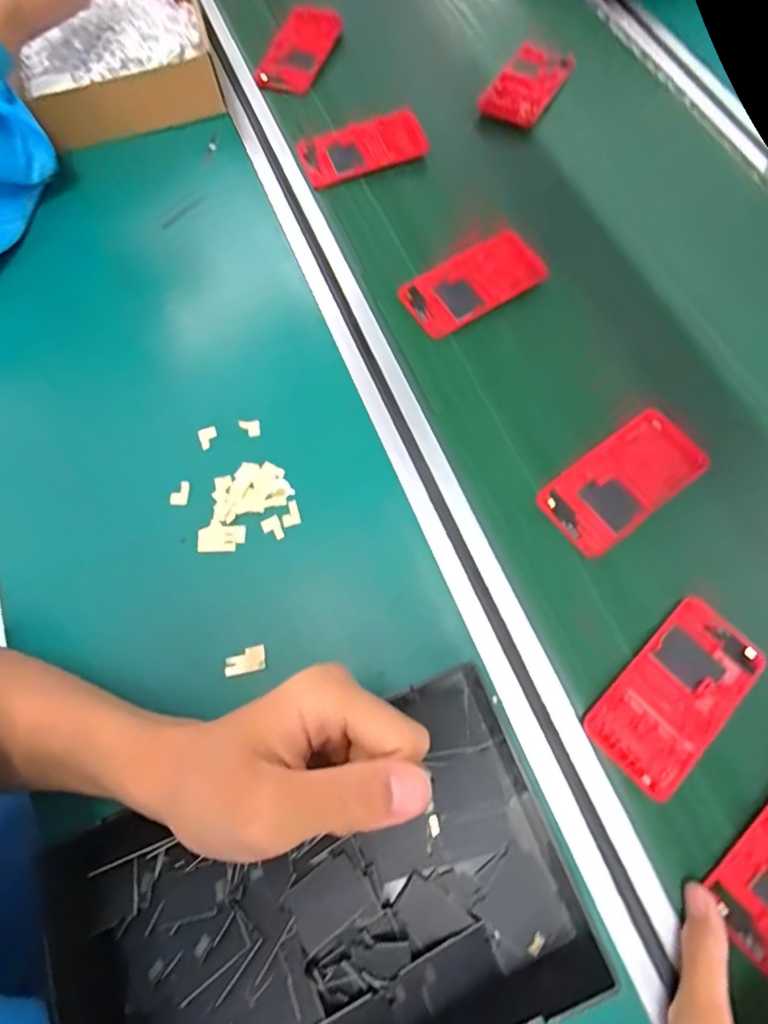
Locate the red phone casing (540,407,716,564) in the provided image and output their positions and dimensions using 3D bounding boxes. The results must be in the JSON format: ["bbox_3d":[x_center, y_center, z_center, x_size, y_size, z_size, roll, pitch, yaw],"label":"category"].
[{"bbox_3d":[0.177,-0.023,0.379,0.121,0.011,0.062,-36,74,-12],"label":"red phone casing"}]

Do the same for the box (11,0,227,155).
[{"bbox_3d":[-0.275,-0.490,0.539,0.188,0.044,0.216,-16,71,-5],"label":"box"}]

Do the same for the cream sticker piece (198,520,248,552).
[{"bbox_3d":[-0.120,0.018,0.379,0.034,0.004,0.023,-1,78,-1],"label":"cream sticker piece"}]

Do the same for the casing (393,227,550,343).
[{"bbox_3d":[0.078,-0.199,0.446,0.126,0.010,0.063,-31,72,-6],"label":"casing"}]

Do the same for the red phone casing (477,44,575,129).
[{"bbox_3d":[0.152,-0.451,0.541,0.062,0.015,0.119,31,73,11],"label":"red phone casing"}]

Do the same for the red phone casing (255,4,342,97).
[{"bbox_3d":[-0.091,-0.513,0.567,0.063,0.014,0.122,21,80,3],"label":"red phone casing"}]

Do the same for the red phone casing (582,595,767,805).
[{"bbox_3d":[0.188,0.114,0.326,0.123,0.006,0.061,-42,75,-13],"label":"red phone casing"}]

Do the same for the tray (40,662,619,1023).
[{"bbox_3d":[-0.036,0.220,0.281,0.276,0.028,0.171,-19,73,-9],"label":"tray"}]

